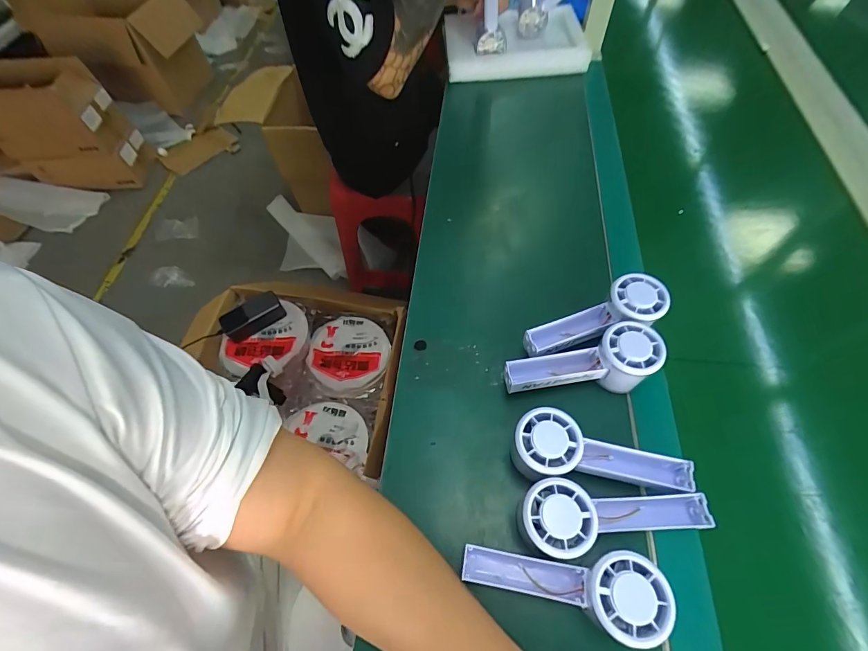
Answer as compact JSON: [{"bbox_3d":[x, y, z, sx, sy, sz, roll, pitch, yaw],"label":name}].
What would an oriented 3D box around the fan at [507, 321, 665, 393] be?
[{"bbox_3d":[0.152,0.043,0.412,0.157,0.061,0.056,-13,56,11],"label":"fan"}]

